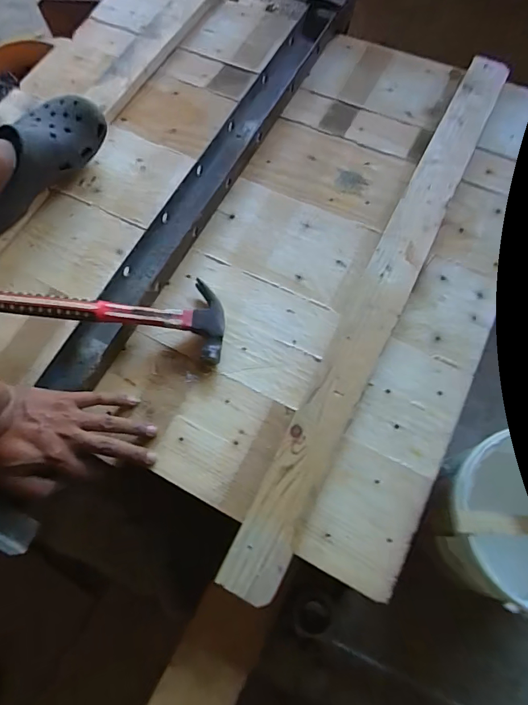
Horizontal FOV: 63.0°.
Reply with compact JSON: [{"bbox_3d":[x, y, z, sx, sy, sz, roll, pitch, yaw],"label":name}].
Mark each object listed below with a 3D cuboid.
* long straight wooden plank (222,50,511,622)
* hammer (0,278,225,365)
[{"bbox_3d":[0.156,-0.097,0.531,0.057,0.023,0.774,25,72,11],"label":"long straight wooden plank"},{"bbox_3d":[-0.180,-0.048,0.485,0.267,0.022,0.095,5,68,-13],"label":"hammer"}]

